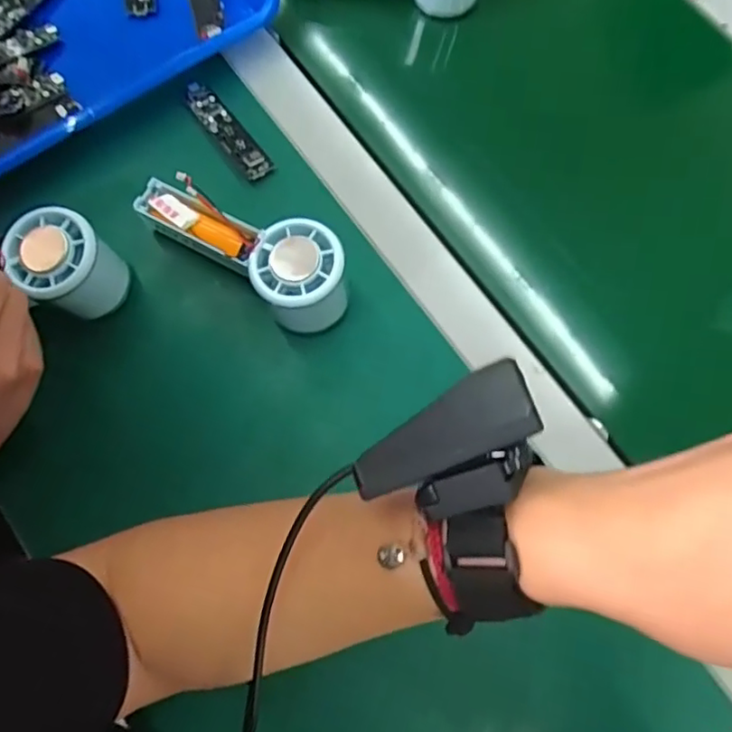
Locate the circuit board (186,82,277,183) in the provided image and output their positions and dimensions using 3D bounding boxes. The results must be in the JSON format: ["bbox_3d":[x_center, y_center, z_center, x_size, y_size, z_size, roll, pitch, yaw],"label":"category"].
[{"bbox_3d":[-0.102,-0.174,0.450,0.022,0.010,0.091,-38,77,-10],"label":"circuit board"}]

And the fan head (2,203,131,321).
[{"bbox_3d":[-0.187,-0.062,0.392,0.061,0.060,0.052,42,79,11],"label":"fan head"}]

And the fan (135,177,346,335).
[{"bbox_3d":[-0.080,-0.080,0.399,0.153,0.052,0.057,33,77,9],"label":"fan"}]

